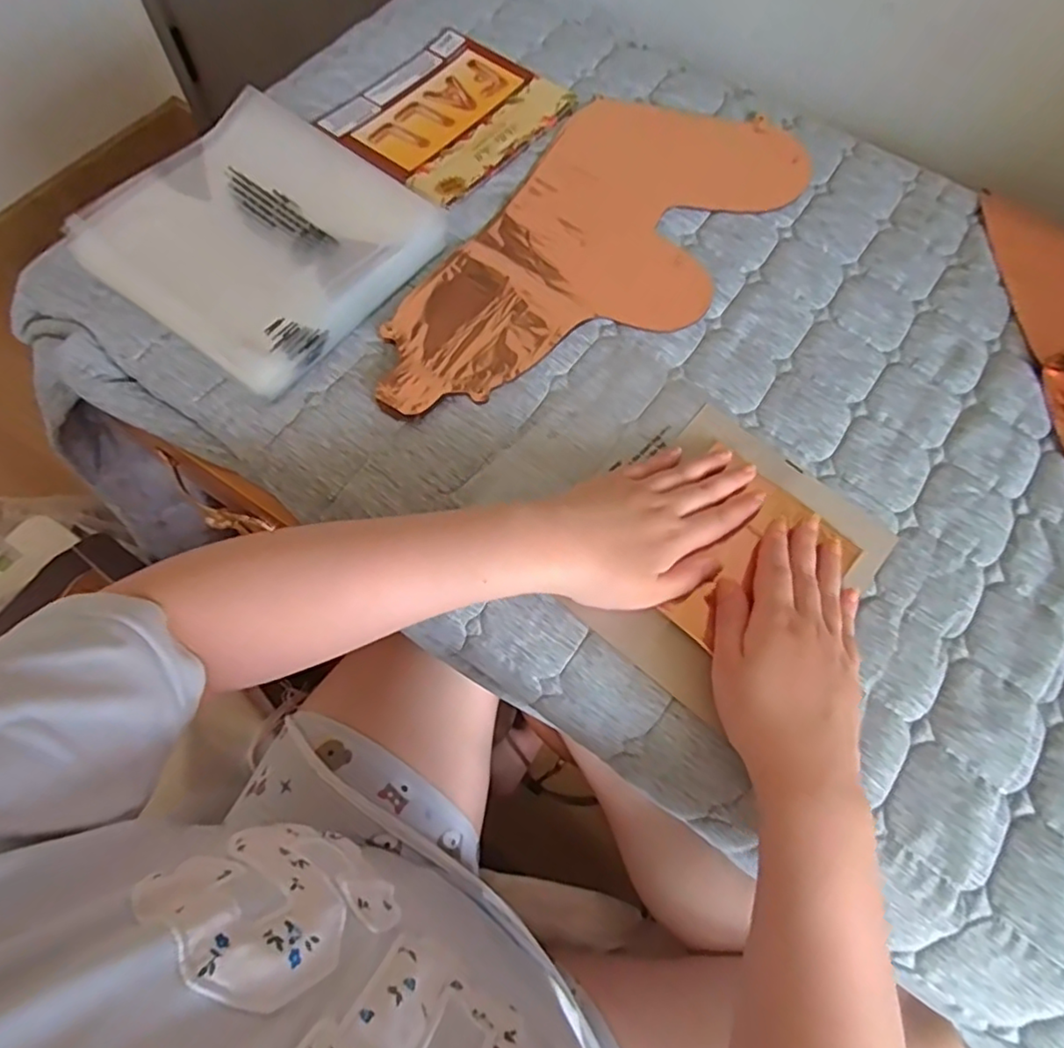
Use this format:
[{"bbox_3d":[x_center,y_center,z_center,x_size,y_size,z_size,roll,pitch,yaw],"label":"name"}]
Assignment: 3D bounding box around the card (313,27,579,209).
[{"bbox_3d":[-0.079,-0.395,0.593,0.167,0.007,0.199,37,71,13],"label":"card"}]

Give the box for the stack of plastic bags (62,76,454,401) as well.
[{"bbox_3d":[-0.220,-0.239,0.503,0.227,0.038,0.219,35,70,12],"label":"stack of plastic bags"}]

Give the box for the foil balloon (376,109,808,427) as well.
[{"bbox_3d":[0.053,-0.235,0.523,0.201,0.013,0.440,34,70,12],"label":"foil balloon"}]

